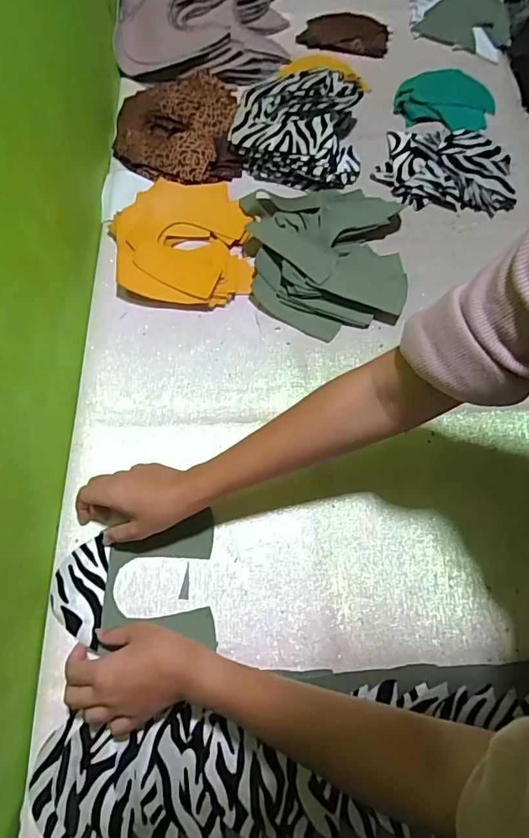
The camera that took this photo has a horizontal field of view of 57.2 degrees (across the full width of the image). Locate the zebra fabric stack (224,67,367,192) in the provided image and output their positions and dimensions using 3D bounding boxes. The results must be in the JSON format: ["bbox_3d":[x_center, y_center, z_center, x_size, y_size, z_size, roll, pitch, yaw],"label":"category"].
[{"bbox_3d":[0.047,-0.408,0.670,0.177,0.051,0.166,6,69,3],"label":"zebra fabric stack"}]

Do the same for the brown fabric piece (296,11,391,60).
[{"bbox_3d":[0.129,-0.627,0.779,0.143,0.008,0.103,4,69,3],"label":"brown fabric piece"}]

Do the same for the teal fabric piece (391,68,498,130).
[{"bbox_3d":[0.272,-0.487,0.728,0.145,0.015,0.121,7,69,4],"label":"teal fabric piece"}]

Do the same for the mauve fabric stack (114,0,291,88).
[{"bbox_3d":[-0.096,-0.608,0.738,0.266,0.054,0.194,-4,71,-4],"label":"mauve fabric stack"}]

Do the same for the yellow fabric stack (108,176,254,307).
[{"bbox_3d":[-0.106,-0.234,0.632,0.169,0.030,0.188,-2,68,0],"label":"yellow fabric stack"}]

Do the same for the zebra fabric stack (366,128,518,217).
[{"bbox_3d":[0.252,-0.346,0.665,0.189,0.036,0.123,11,69,5],"label":"zebra fabric stack"}]

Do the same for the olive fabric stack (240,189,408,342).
[{"bbox_3d":[0.079,-0.214,0.614,0.201,0.044,0.218,-4,68,0],"label":"olive fabric stack"}]

